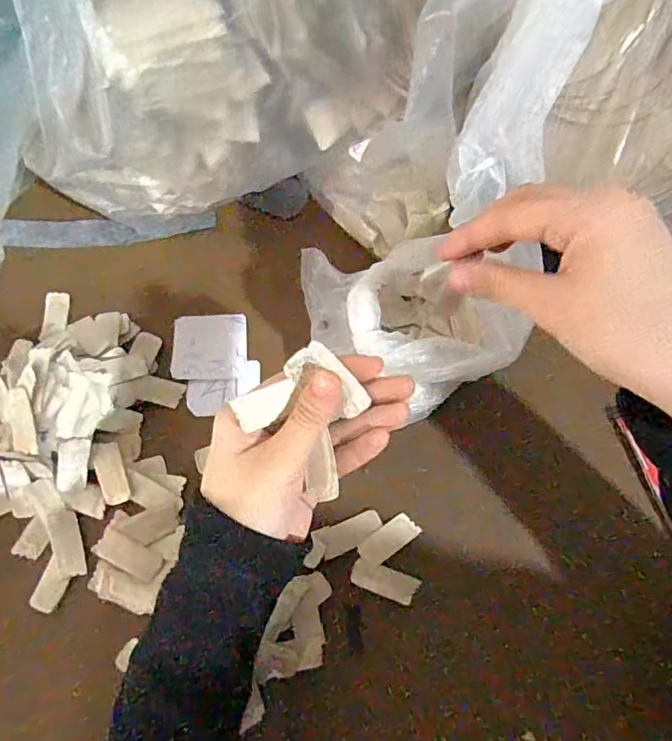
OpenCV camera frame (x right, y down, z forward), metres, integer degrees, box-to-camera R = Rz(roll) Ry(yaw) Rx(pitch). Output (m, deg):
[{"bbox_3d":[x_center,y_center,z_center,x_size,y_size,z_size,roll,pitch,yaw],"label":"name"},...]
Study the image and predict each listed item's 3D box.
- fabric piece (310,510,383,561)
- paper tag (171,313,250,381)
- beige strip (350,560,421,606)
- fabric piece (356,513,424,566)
[{"bbox_3d":[0.010,0.107,0.349,0.043,0.006,0.019,-20,73,-7],"label":"fabric piece"},{"bbox_3d":[-0.093,-0.018,0.394,0.053,0.004,0.049,-3,72,-2],"label":"paper tag"},{"bbox_3d":[0.031,0.135,0.342,0.042,0.005,0.017,21,73,6],"label":"beige strip"},{"bbox_3d":[0.035,0.111,0.349,0.040,0.004,0.018,-35,76,-11],"label":"fabric piece"}]

